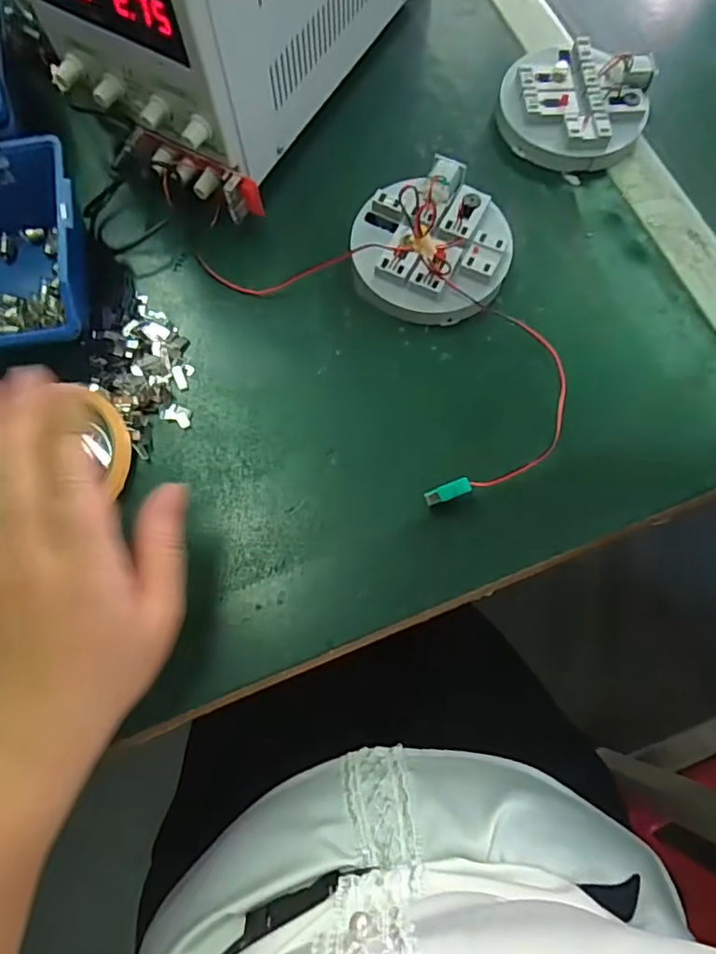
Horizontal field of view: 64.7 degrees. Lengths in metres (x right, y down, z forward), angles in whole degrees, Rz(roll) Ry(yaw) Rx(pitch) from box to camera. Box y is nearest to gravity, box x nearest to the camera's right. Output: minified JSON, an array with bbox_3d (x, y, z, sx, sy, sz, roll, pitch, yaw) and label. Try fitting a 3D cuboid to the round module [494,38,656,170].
[{"bbox_3d":[0.153,-0.265,0.404,0.101,0.033,0.092,0,72,1],"label":"round module"}]

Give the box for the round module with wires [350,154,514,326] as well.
[{"bbox_3d":[0.048,-0.153,0.369,0.099,0.033,0.099,6,73,2],"label":"round module with wires"}]

